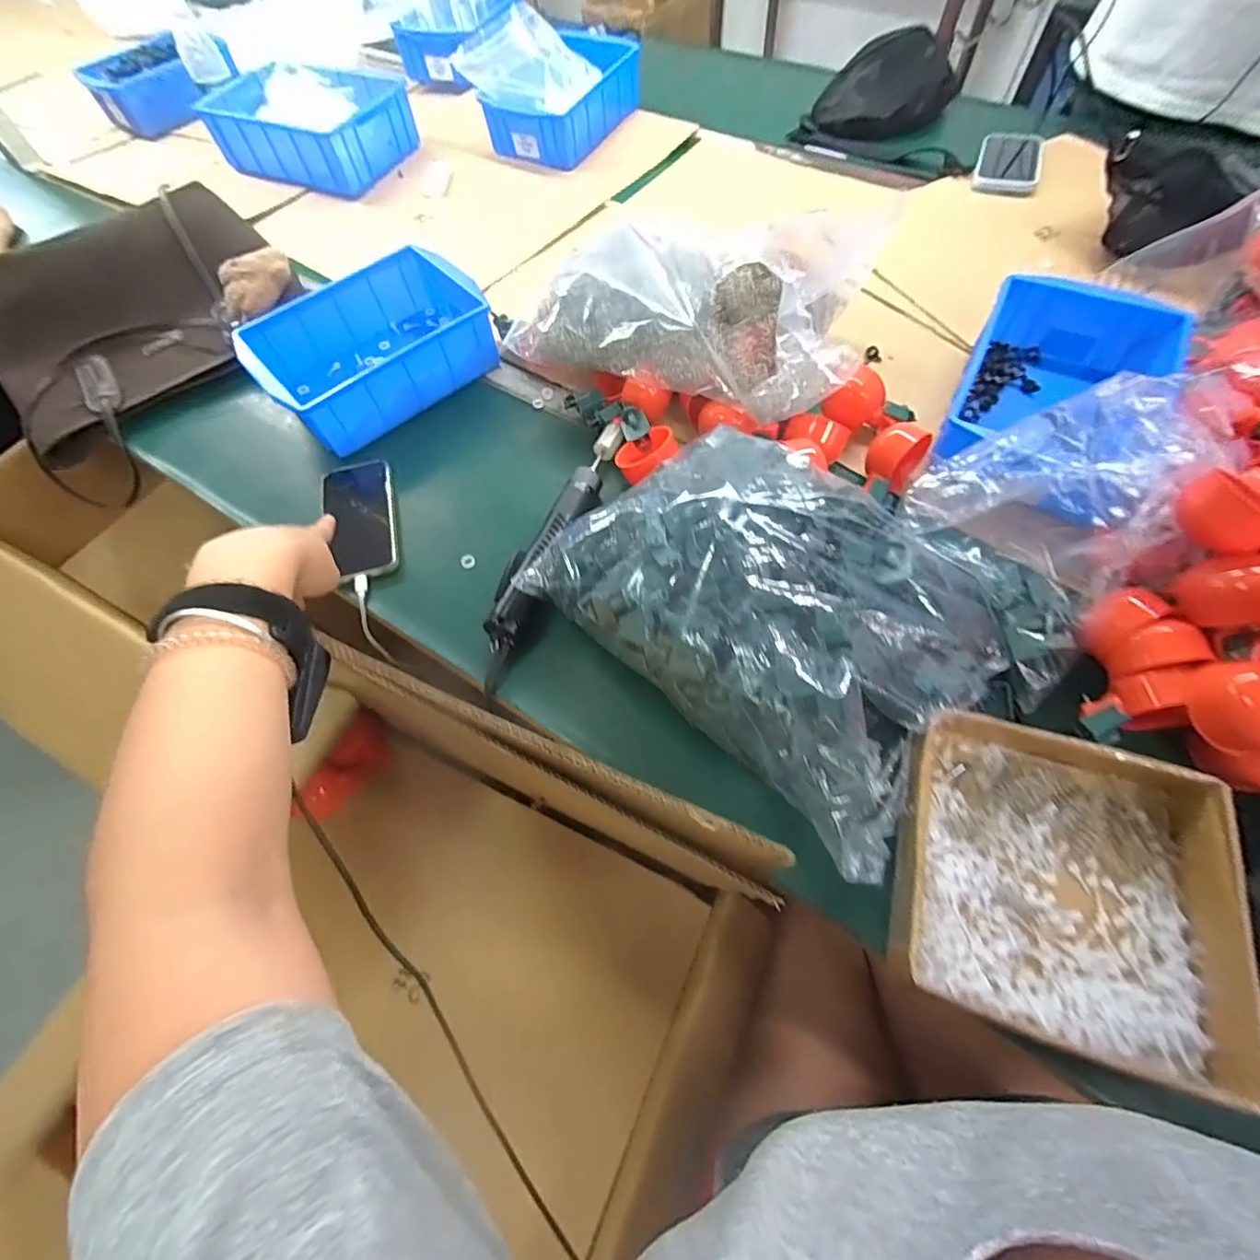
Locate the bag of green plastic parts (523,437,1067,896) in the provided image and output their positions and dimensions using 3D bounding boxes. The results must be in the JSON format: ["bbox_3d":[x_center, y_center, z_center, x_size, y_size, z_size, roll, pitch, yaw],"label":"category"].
[{"bbox_3d":[0.146,-0.037,0.447,0.305,0.105,0.369,-42,69,-16],"label":"bag of green plastic parts"}]

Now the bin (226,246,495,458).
[{"bbox_3d":[-0.301,-0.331,0.634,0.251,0.073,0.179,-38,68,-15],"label":"bin"}]

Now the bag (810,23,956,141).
[{"bbox_3d":[0.424,-0.884,0.876,0.154,0.080,0.238,35,70,18],"label":"bag"}]

